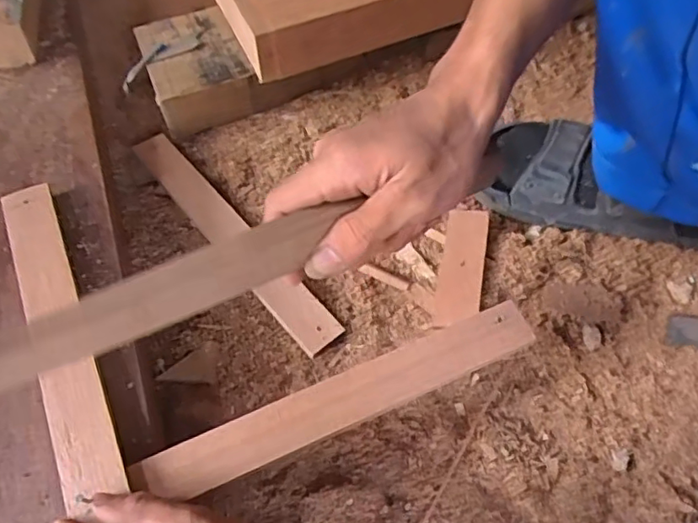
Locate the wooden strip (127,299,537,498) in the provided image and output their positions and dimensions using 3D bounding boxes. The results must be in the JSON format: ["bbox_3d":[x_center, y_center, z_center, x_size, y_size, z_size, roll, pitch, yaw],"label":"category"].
[{"bbox_3d":[-0.001,0.093,0.406,0.285,0.019,0.036,-23,61,-11],"label":"wooden strip"}]

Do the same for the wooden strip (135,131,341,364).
[{"bbox_3d":[-0.112,-0.029,0.547,0.037,0.011,0.296,-36,64,-18],"label":"wooden strip"}]

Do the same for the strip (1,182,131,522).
[{"bbox_3d":[-0.213,0.046,0.428,0.039,0.011,0.273,-23,59,-11],"label":"strip"}]

